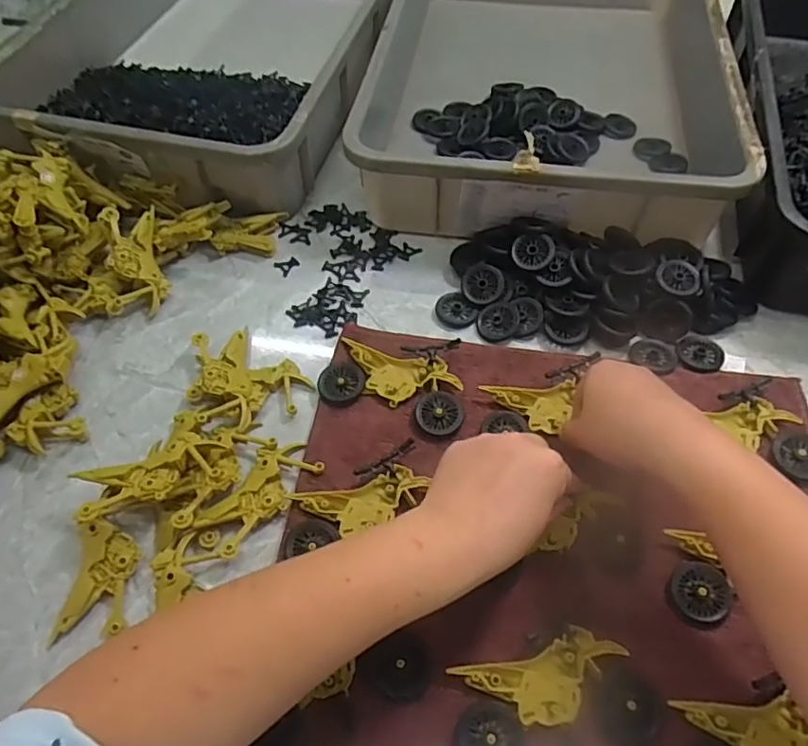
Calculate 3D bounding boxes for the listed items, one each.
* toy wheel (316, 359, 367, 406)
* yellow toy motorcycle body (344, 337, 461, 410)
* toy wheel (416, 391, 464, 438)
[{"bbox_3d":[-0.051,0.007,0.484,0.037,0.010,0.041,3,56,4],"label":"toy wheel"},{"bbox_3d":[-0.006,0.004,0.484,0.101,0.012,0.046,14,57,11],"label":"yellow toy motorcycle body"},{"bbox_3d":[0.028,0.030,0.462,0.036,0.006,0.039,-1,56,1],"label":"toy wheel"}]

